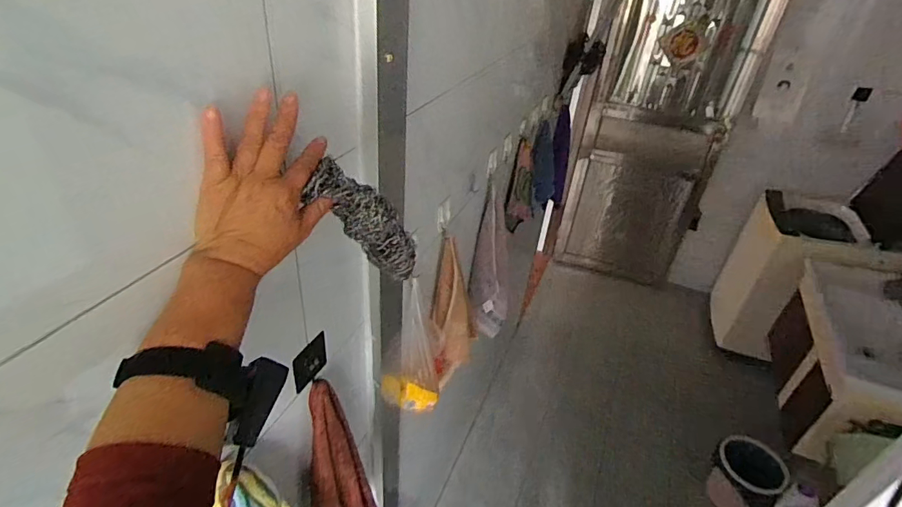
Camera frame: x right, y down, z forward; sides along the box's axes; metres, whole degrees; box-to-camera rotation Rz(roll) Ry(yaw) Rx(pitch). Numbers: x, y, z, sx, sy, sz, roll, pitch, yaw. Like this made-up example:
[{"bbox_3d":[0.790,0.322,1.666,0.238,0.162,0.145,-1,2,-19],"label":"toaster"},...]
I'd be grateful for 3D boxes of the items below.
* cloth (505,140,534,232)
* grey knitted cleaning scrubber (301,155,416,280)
[{"bbox_3d":[0.226,-0.201,1.509,0.085,0.266,0.148,12,36,8],"label":"cloth"},{"bbox_3d":[-0.077,-0.032,0.474,0.053,0.140,0.041,-29,35,12],"label":"grey knitted cleaning scrubber"}]

